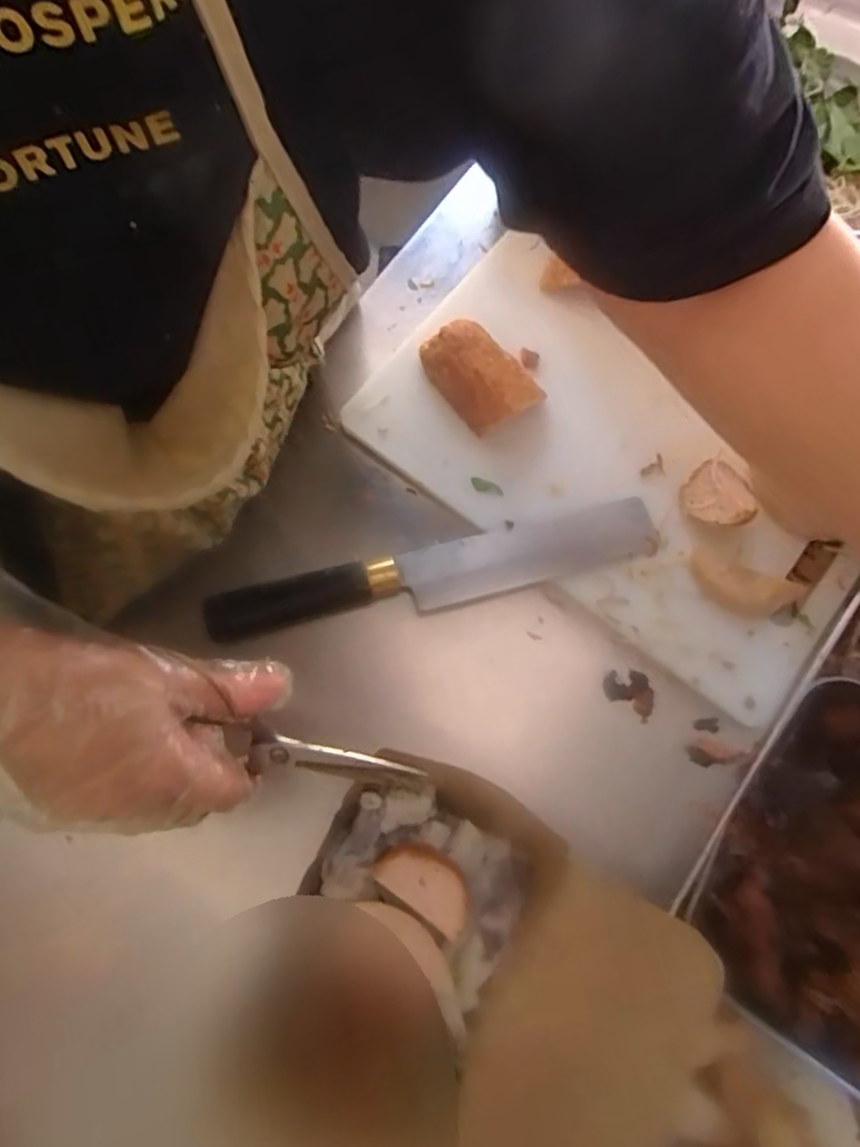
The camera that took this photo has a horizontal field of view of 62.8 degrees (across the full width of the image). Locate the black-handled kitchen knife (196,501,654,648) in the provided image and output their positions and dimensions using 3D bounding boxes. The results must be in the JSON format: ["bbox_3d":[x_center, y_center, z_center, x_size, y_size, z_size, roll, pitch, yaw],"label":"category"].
[{"bbox_3d":[0.004,-0.001,0.472,0.300,0.015,0.042,-13,74,-4],"label":"black-handled kitchen knife"}]

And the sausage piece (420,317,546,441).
[{"bbox_3d":[0.035,-0.141,0.508,0.051,0.032,0.085,-37,78,-11],"label":"sausage piece"}]

